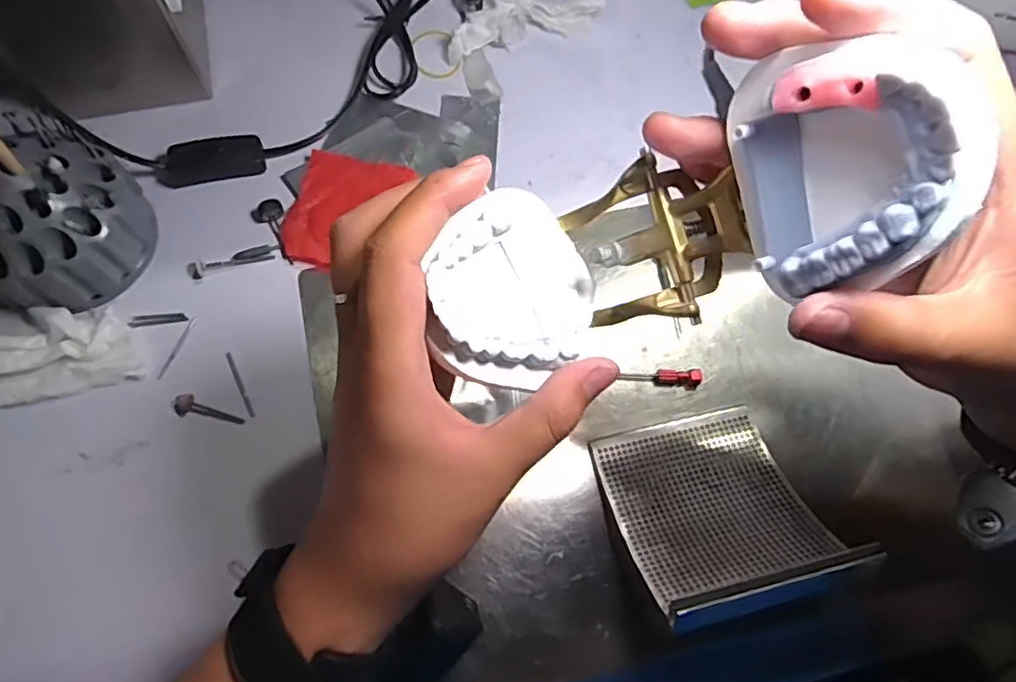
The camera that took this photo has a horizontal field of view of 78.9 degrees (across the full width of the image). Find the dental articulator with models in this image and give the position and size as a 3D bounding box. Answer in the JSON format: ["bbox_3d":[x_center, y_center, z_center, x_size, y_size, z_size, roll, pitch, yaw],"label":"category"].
[{"bbox_3d":[0.044,-0.039,0.210,0.153,0.115,0.075,-7,69,-5],"label":"dental articulator with models"}]

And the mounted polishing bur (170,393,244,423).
[{"bbox_3d":[-0.173,0.041,0.354,0.041,0.009,0.012,19,69,5],"label":"mounted polishing bur"}]

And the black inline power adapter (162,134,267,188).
[{"bbox_3d":[-0.199,-0.122,0.415,0.065,0.019,0.024,-13,70,-7],"label":"black inline power adapter"}]

